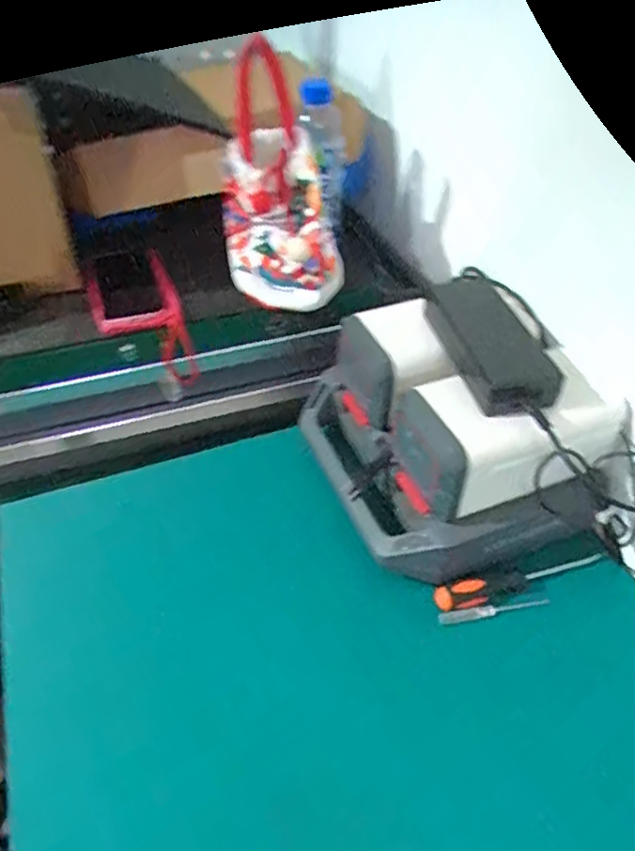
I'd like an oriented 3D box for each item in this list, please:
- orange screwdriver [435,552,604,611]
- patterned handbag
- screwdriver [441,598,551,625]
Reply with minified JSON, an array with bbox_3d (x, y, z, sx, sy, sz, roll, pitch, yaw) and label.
[{"bbox_3d":[0.203,0.155,0.636,0.176,0.024,0.024,-9,44,-11],"label":"orange screwdriver"},{"bbox_3d":[-0.050,-0.278,0.753,0.126,0.280,0.125,-12,13,-14],"label":"patterned handbag"},{"bbox_3d":[0.174,0.183,0.623,0.109,0.011,0.008,-5,43,-6],"label":"screwdriver"}]

